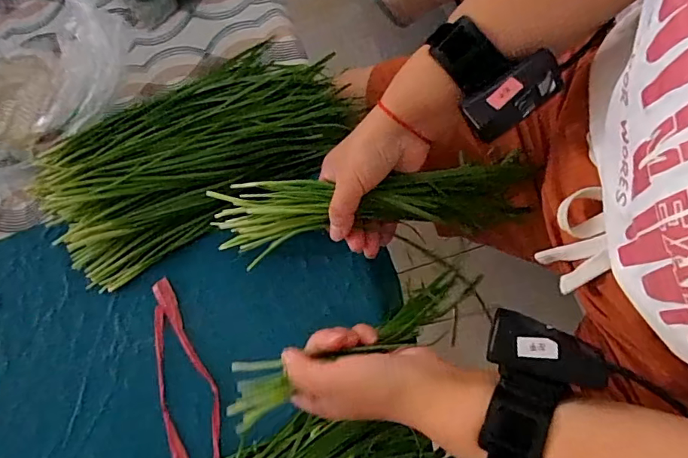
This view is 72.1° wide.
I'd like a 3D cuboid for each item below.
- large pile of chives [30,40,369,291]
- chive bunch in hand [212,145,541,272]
[{"bbox_3d":[-0.155,-0.086,0.506,0.330,0.049,0.164,-32,76,-8],"label":"large pile of chives"},{"bbox_3d":[0.019,-0.021,0.431,0.290,0.045,0.063,-6,74,8],"label":"chive bunch in hand"}]

